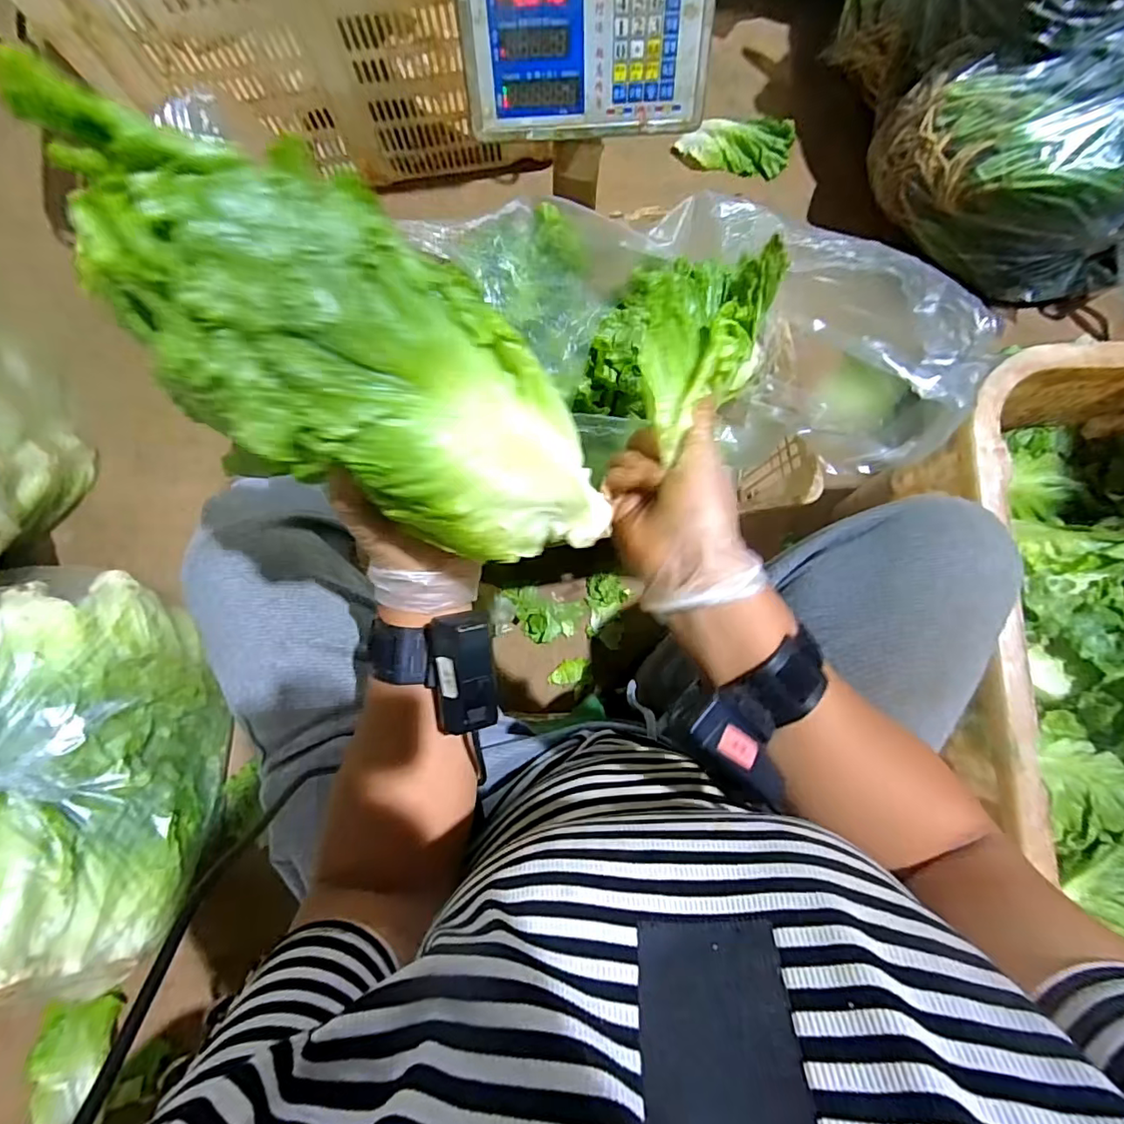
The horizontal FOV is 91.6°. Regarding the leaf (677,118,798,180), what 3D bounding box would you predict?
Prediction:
[{"bbox_3d":[0.276,-0.666,0.874,0.175,0.032,0.078,11,83,2],"label":"leaf"}]

